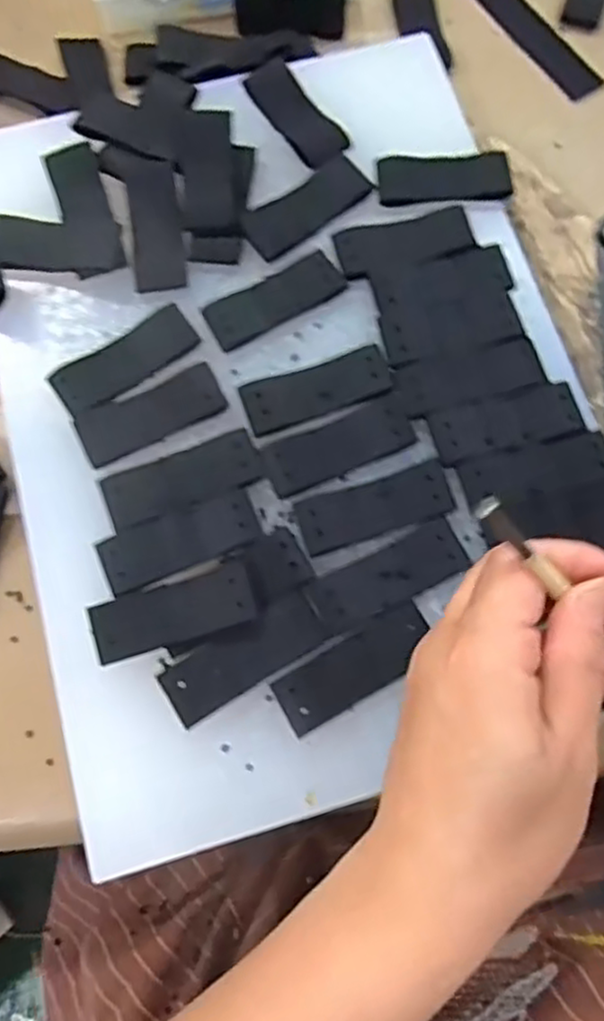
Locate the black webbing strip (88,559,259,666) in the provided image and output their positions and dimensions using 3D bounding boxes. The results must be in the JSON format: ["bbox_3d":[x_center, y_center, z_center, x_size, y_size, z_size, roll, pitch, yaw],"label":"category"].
[{"bbox_3d":[-0.052,0.042,0.281,0.066,0.004,0.024,-18,76,2],"label":"black webbing strip"}]

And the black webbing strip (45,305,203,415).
[{"bbox_3d":[-0.081,-0.069,0.317,0.066,0.004,0.026,-34,77,-9],"label":"black webbing strip"}]

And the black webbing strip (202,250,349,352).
[{"bbox_3d":[-0.013,-0.100,0.328,0.065,0.004,0.024,-30,76,-8],"label":"black webbing strip"}]

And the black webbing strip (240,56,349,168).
[{"bbox_3d":[-0.004,-0.203,0.352,0.025,0.004,0.069,-31,76,-7],"label":"black webbing strip"}]

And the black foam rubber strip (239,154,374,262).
[{"bbox_3d":[0.003,-0.150,0.339,0.067,0.004,0.028,-38,77,-10],"label":"black foam rubber strip"}]

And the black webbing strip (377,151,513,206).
[{"bbox_3d":[0.071,-0.167,0.345,0.065,0.004,0.029,-2,74,0],"label":"black webbing strip"}]

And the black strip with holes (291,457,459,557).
[{"bbox_3d":[0.031,-0.002,0.295,0.066,0.004,0.024,-17,75,-5],"label":"black strip with holes"}]

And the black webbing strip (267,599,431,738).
[{"bbox_3d":[0.022,0.063,0.280,0.066,0.005,0.025,-29,76,-8],"label":"black webbing strip"}]

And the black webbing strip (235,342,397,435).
[{"bbox_3d":[0.007,-0.055,0.314,0.066,0.004,0.026,-20,75,-5],"label":"black webbing strip"}]

